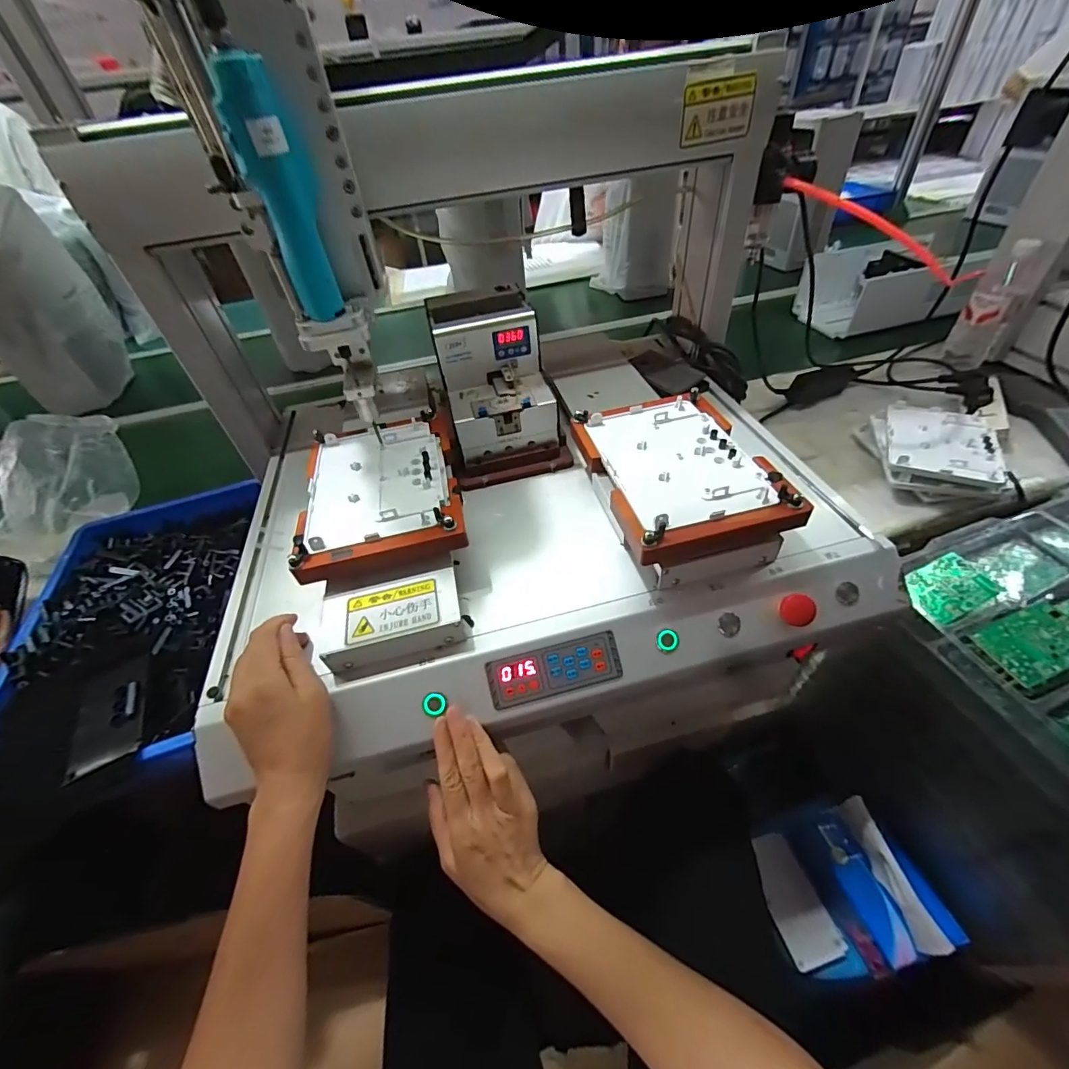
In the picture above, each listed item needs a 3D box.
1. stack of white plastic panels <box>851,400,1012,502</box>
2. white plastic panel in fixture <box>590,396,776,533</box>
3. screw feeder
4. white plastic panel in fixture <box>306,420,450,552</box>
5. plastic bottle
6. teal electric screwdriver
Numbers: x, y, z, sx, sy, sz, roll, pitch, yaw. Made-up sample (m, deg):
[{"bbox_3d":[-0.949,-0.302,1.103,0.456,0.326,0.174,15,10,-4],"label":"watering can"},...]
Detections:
[{"bbox_3d":[0.610,-0.127,0.700,0.162,0.056,0.199,6,47,12],"label":"stack of white plastic panels"},{"bbox_3d":[0.140,-0.079,0.464,0.131,0.009,0.181,-13,46,-6],"label":"white plastic panel in fixture"},{"bbox_3d":[-0.055,-0.198,0.585,0.131,0.166,0.185,-13,46,-5],"label":"screw feeder"},{"bbox_3d":[-0.167,-0.060,0.491,0.140,0.012,0.181,-13,46,-6],"label":"white plastic panel in fixture"},{"bbox_3d":[0.805,-0.398,0.810,0.051,0.193,0.068,-20,47,-12],"label":"plastic bottle"},{"bbox_3d":[-0.192,-0.262,0.364,0.049,0.160,0.035,-16,46,-9],"label":"teal electric screwdriver"}]

